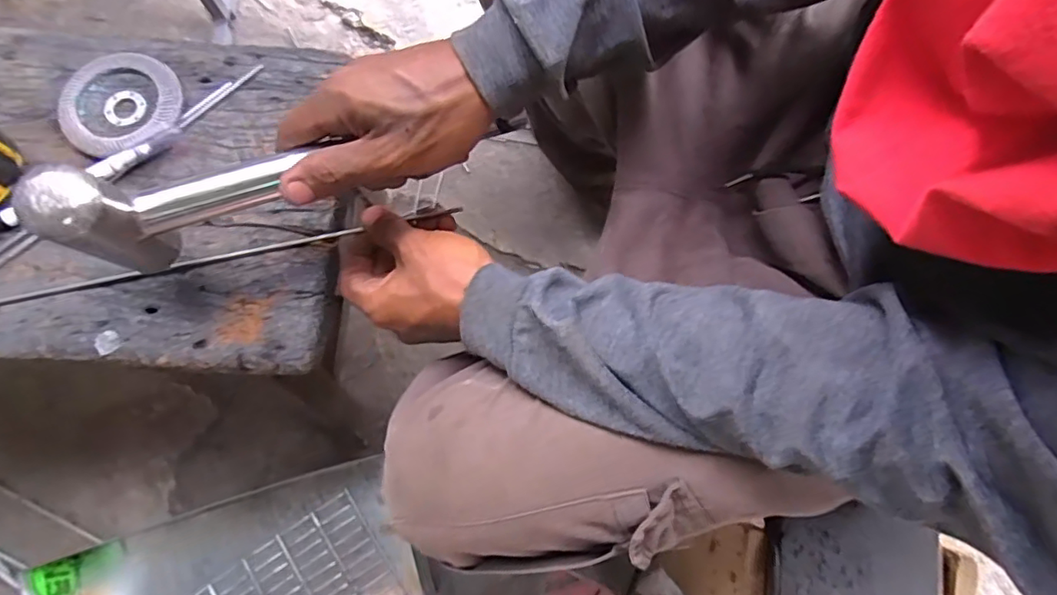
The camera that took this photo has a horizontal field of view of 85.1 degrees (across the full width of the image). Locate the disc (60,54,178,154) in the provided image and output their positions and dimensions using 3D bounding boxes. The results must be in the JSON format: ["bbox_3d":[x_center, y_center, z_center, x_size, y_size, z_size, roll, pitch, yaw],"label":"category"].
[{"bbox_3d":[-0.293,-0.141,0.414,0.079,0.016,0.080,0,78,0],"label":"disc"}]

